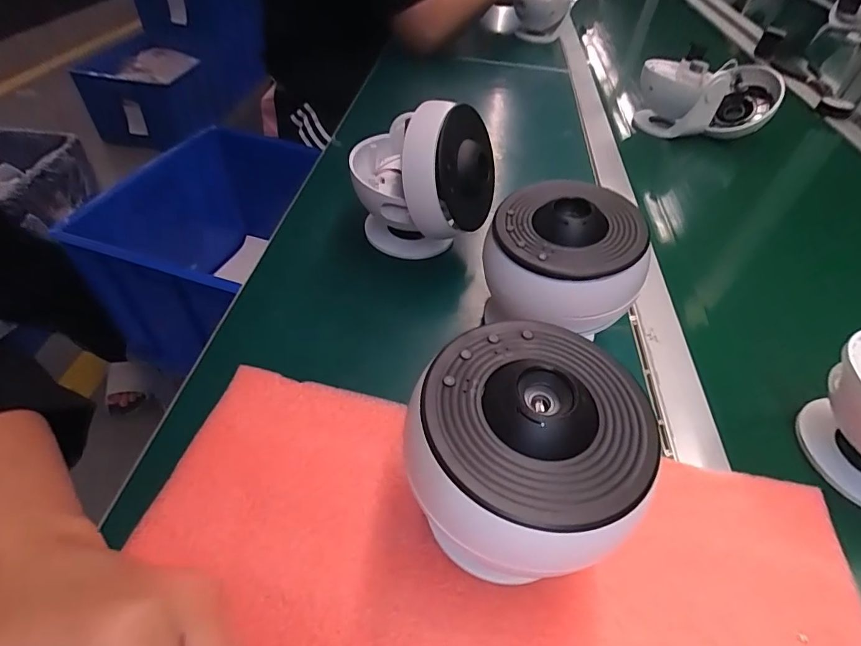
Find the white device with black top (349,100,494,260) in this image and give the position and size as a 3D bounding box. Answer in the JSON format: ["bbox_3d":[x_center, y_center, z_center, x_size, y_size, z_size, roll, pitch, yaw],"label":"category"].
[{"bbox_3d":[-0.014,-0.131,0.423,0.133,0.135,0.097,25,58,19],"label":"white device with black top"}]

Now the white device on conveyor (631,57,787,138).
[{"bbox_3d":[0.407,-0.332,0.671,0.202,0.108,0.087,4,53,4],"label":"white device on conveyor"}]

